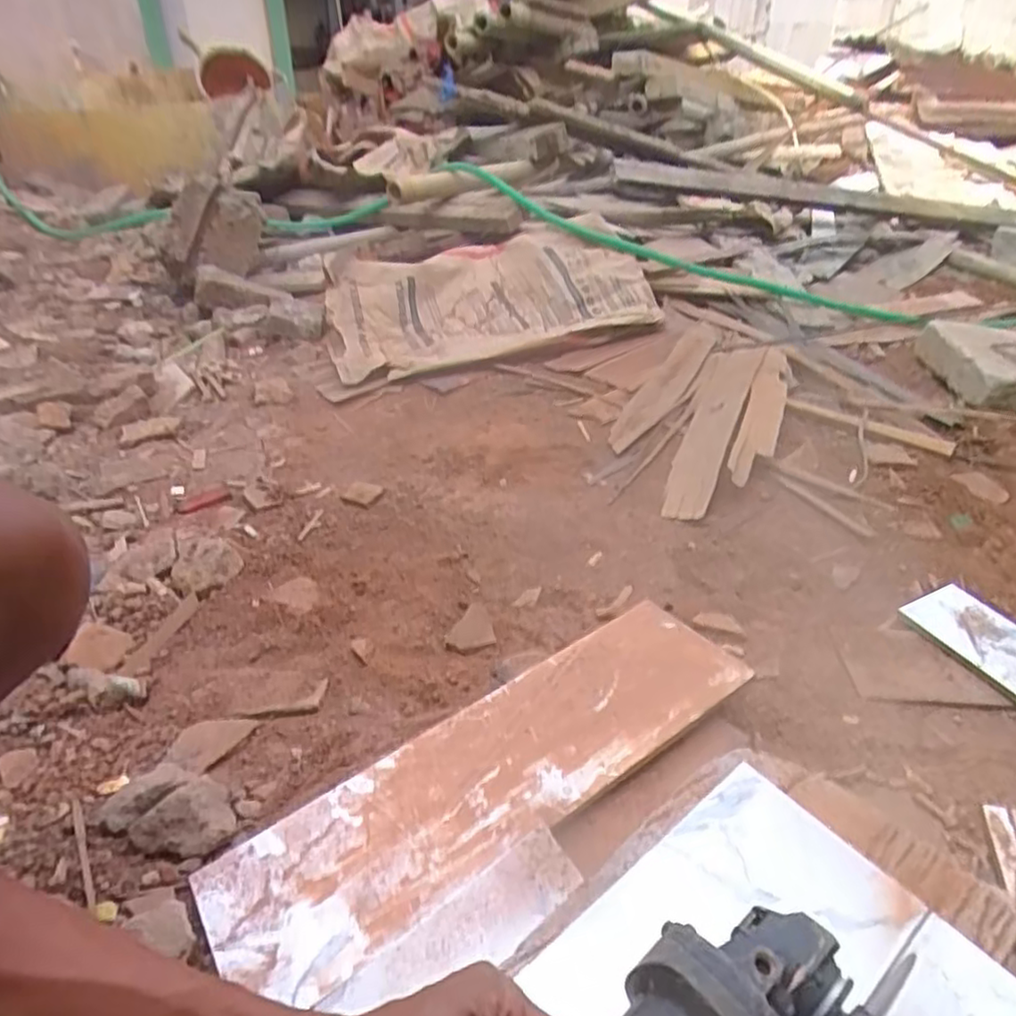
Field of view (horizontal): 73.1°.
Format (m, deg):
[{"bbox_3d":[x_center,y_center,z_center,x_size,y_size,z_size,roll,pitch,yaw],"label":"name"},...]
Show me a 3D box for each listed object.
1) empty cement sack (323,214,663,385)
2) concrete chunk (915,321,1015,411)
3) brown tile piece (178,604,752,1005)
[{"bbox_3d":[-0.043,-0.456,1.424,0.660,0.110,0.410,-12,38,-18],"label":"empty cement sack"},{"bbox_3d":[0.910,-0.255,1.263,0.206,0.087,0.275,6,36,6],"label":"concrete chunk"},{"bbox_3d":[-0.006,0.223,0.593,0.482,0.009,0.144,-25,37,-27],"label":"brown tile piece"}]

